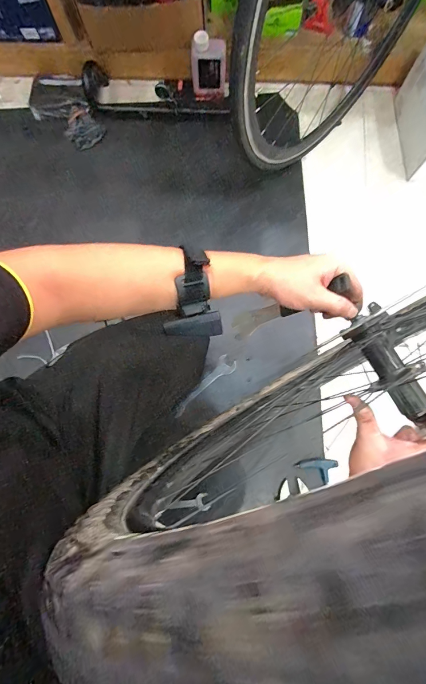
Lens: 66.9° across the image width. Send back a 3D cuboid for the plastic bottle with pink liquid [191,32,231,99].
[{"bbox_3d":[-0.009,-0.766,0.914,0.103,0.150,0.076,-4,78,-1],"label":"plastic bottle with pink liquid"}]

